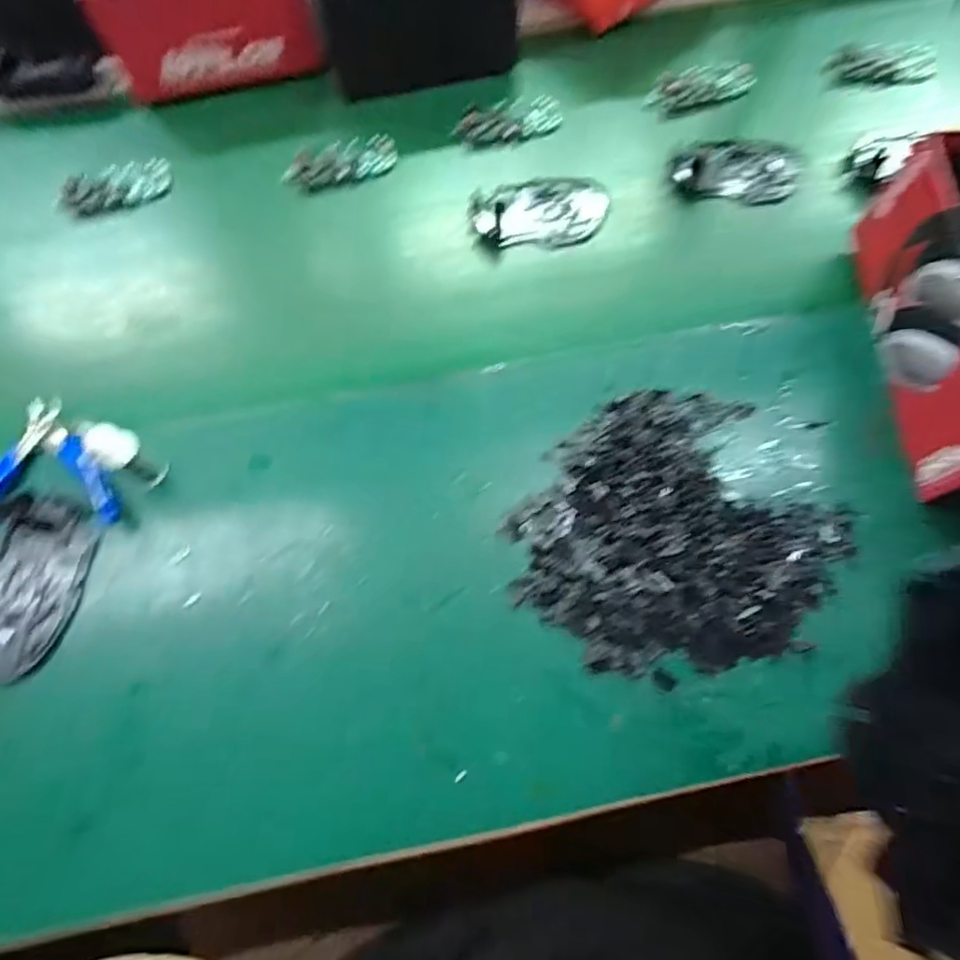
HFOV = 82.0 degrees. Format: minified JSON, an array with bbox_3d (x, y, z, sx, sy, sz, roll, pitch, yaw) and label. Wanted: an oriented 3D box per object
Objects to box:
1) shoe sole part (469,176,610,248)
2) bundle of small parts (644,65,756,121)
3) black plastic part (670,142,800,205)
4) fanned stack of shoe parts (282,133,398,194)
[{"bbox_3d":[0.052,-0.233,0.482,0.117,0.013,0.067,-4,68,1],"label":"shoe sole part"},{"bbox_3d":[0.214,-0.379,0.533,0.102,0.021,0.040,-18,68,-5],"label":"bundle of small parts"},{"bbox_3d":[0.230,-0.274,0.495,0.112,0.016,0.065,-6,68,0],"label":"black plastic part"},{"bbox_3d":[-0.127,-0.293,0.507,0.103,0.015,0.043,-20,68,-6],"label":"fanned stack of shoe parts"}]

